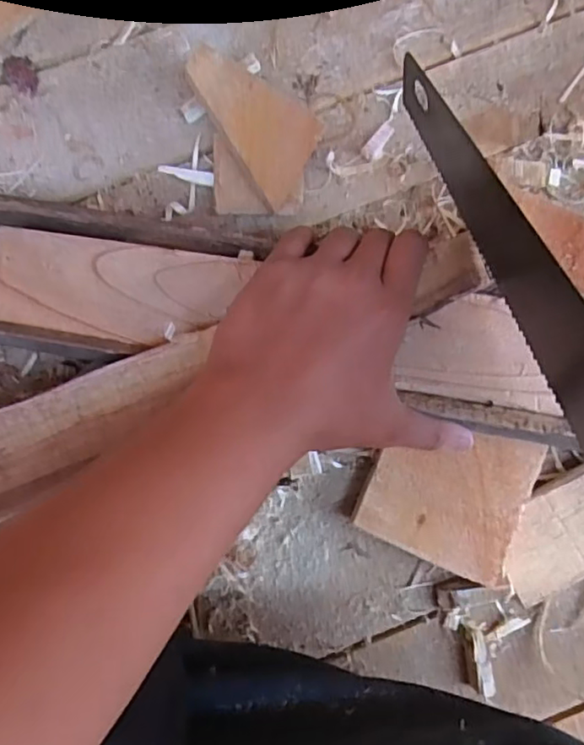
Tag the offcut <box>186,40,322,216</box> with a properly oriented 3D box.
[{"bbox_3d":[-0.032,-0.155,0.388,0.092,0.008,0.062,33,85,-10],"label":"offcut"}]

